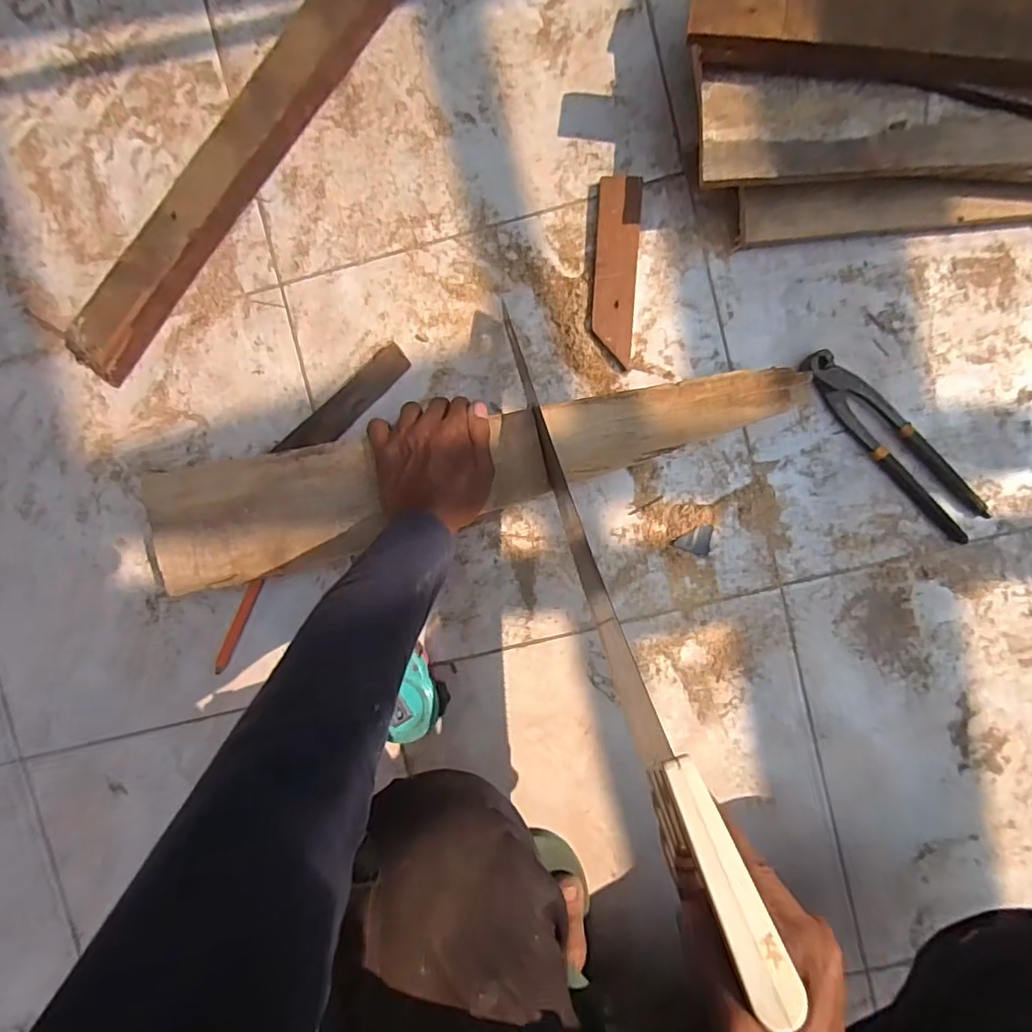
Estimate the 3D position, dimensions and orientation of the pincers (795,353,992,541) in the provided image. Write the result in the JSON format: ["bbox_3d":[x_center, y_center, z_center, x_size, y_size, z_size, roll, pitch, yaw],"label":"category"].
[{"bbox_3d":[0.348,-0.068,0.514,0.043,0.017,0.220,-45,90,4],"label":"pincers"}]

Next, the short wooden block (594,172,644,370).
[{"bbox_3d":[0.093,-0.228,0.520,0.039,0.014,0.165,3,93,3],"label":"short wooden block"}]

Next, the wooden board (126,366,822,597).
[{"bbox_3d":[-0.043,-0.037,0.490,0.575,0.017,0.104,-12,93,3],"label":"wooden board"}]

